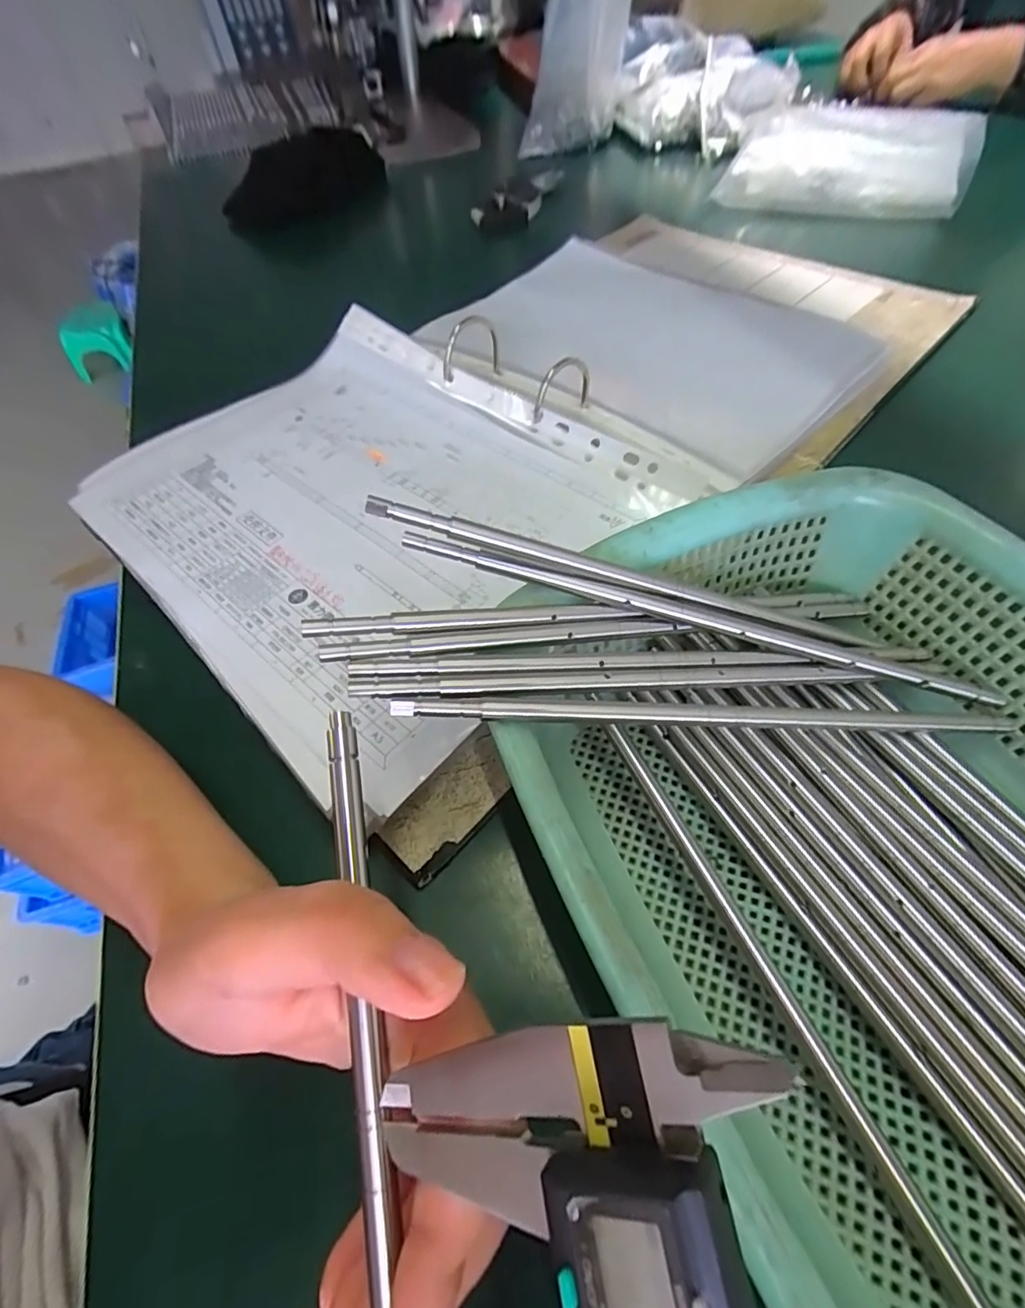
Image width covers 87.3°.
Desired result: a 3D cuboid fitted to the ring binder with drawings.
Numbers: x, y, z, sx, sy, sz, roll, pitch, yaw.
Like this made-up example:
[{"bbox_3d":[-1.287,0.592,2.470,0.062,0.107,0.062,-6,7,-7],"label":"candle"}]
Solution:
[{"bbox_3d":[0.038,-0.199,0.394,0.314,0.047,0.615,37,64,23],"label":"ring binder with drawings"}]

